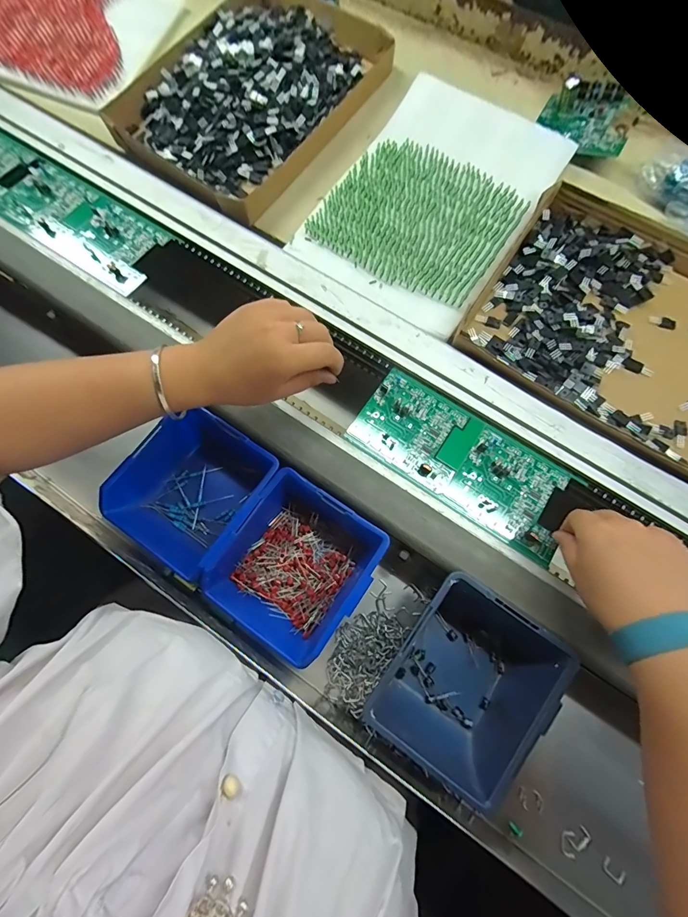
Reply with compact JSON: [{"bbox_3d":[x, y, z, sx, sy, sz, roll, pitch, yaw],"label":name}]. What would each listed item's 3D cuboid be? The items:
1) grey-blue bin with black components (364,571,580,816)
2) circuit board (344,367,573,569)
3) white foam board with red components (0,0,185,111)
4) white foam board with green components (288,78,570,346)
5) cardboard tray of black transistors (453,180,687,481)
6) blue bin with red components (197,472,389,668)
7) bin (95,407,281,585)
[{"bbox_3d":[0.101,0.187,0.323,0.118,0.064,0.139,34,77,9],"label":"grey-blue bin with black components"},{"bbox_3d":[0.114,0.000,0.367,0.211,0.010,0.095,34,77,9],"label":"circuit board"},{"bbox_3d":[-0.400,-0.603,0.523,0.291,0.015,0.204,23,76,6],"label":"white foam board with red components"},{"bbox_3d":[0.103,-0.298,0.434,0.208,0.020,0.288,34,77,9],"label":"white foam board with green components"},{"bbox_3d":[0.300,-0.130,0.389,0.307,0.030,0.238,31,77,8],"label":"cardboard tray of black transistors"},{"bbox_3d":[-0.043,0.098,0.349,0.123,0.058,0.134,33,78,10],"label":"blue bin with red components"},{"bbox_3d":[-0.141,0.035,0.372,0.122,0.070,0.135,34,77,9],"label":"bin"}]

